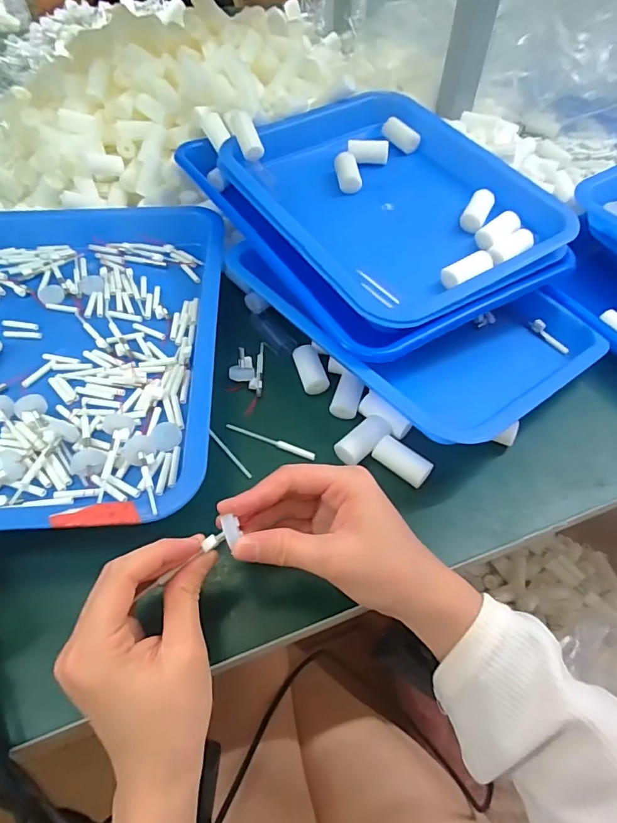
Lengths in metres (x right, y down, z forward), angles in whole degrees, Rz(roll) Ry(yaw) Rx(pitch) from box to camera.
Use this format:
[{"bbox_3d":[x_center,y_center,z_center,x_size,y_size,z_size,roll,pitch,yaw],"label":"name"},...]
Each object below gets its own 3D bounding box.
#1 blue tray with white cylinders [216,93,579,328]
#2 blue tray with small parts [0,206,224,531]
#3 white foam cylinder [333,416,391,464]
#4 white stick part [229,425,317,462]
[{"bbox_3d":[0.074,-0.202,0.437,0.223,0.029,0.273,-28,59,-19],"label":"blue tray with white cylinders"},{"bbox_3d":[-0.207,-0.071,0.376,0.269,0.047,0.348,-3,54,-3],"label":"blue tray with small parts"},{"bbox_3d":[0.041,0.020,0.352,0.047,0.016,0.022,-37,62,-24],"label":"white foam cylinder"},{"bbox_3d":[-0.029,0.022,0.360,0.072,0.004,0.006,19,56,13],"label":"white stick part"}]

